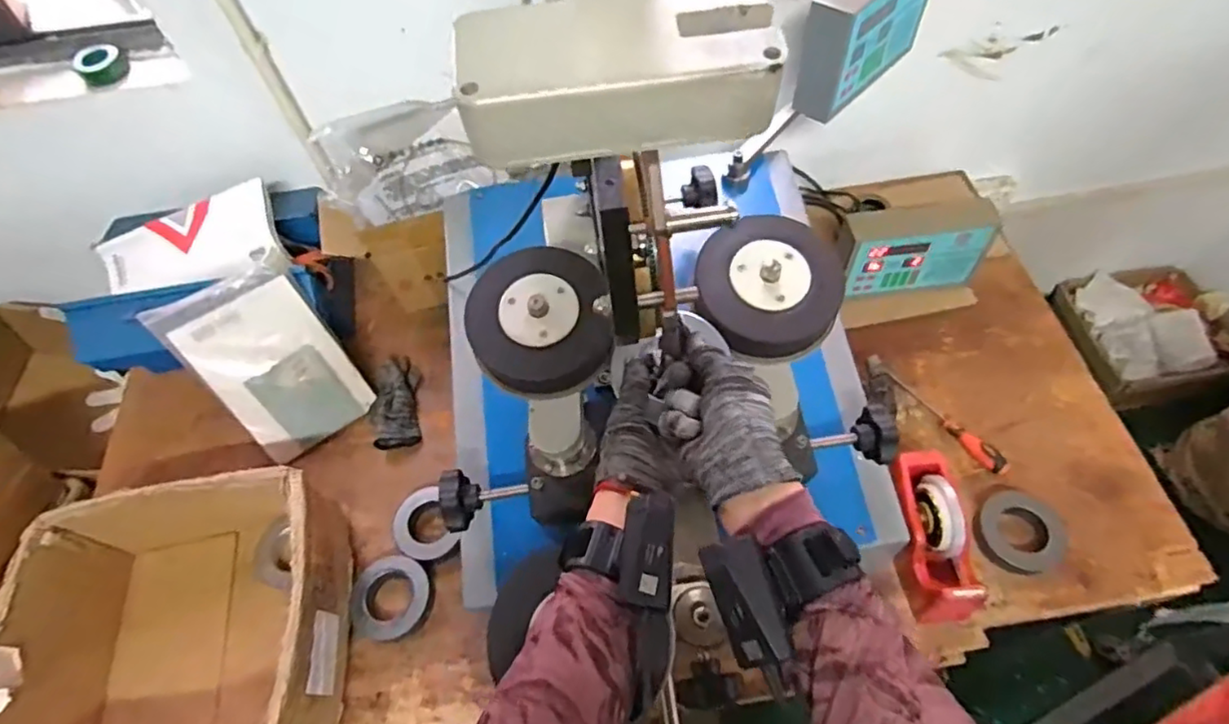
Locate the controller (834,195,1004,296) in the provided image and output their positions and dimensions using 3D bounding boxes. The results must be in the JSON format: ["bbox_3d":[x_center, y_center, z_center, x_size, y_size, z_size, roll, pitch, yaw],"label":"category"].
[{"bbox_3d":[0.468,-0.181,0.995,0.225,0.155,0.070,-7,59,0],"label":"controller"}]

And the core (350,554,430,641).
[{"bbox_3d":[-0.304,0.315,0.843,0.105,0.030,0.103,-2,59,3],"label":"core"}]

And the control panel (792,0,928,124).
[{"bbox_3d":[0.338,-0.450,0.843,0.071,0.137,0.222,36,68,22],"label":"control panel"}]

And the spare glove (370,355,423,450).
[{"bbox_3d":[-0.352,0.063,1.013,0.074,0.035,0.160,-10,59,-2],"label":"spare glove"}]

